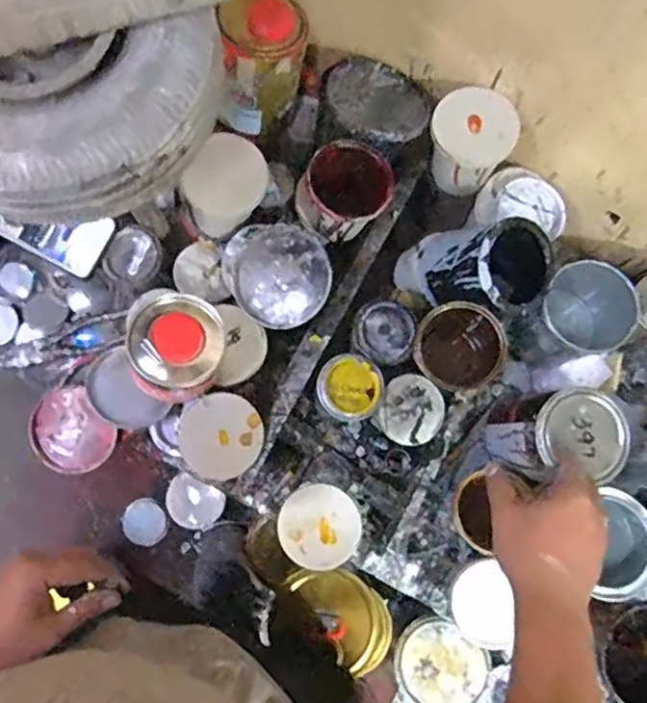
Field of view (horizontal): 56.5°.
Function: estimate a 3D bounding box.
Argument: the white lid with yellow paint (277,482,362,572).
[{"bbox_3d":[-0.005,0.192,0.660,0.088,0.016,0.087,0,79,-1],"label":"white lid with yellow paint"}]

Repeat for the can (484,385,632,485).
[{"bbox_3d":[0.264,0.101,0.699,0.118,0.145,0.101,-9,79,-3],"label":"can"}]

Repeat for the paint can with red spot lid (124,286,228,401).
[{"bbox_3d":[-0.153,-0.005,0.629,0.106,0.060,0.108,11,79,1],"label":"paint can with red spot lid"}]

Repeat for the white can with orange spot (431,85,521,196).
[{"bbox_3d":[0.160,-0.230,0.669,0.087,0.084,0.084,0,79,-1],"label":"white can with orange spot"}]

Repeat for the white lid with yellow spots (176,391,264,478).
[{"bbox_3d":[-0.111,0.092,0.655,0.088,0.011,0.087,-1,95,-10],"label":"white lid with yellow spots"}]

